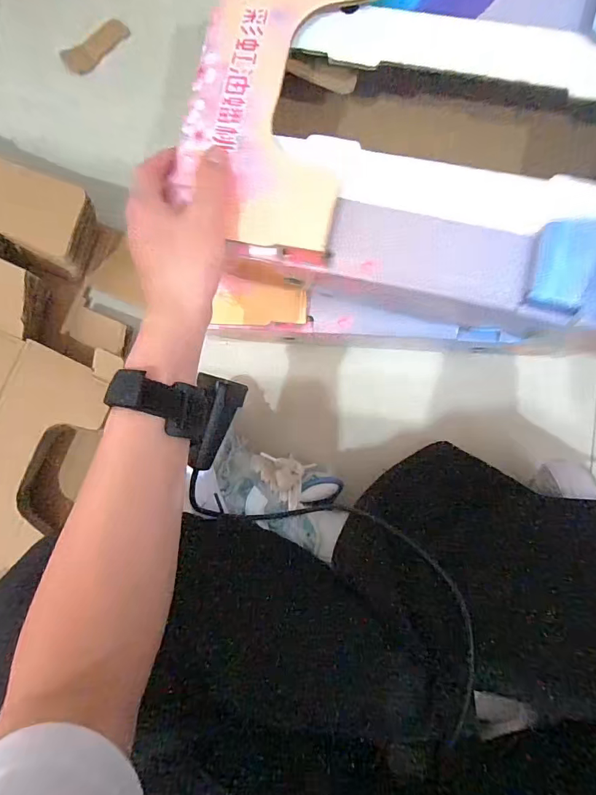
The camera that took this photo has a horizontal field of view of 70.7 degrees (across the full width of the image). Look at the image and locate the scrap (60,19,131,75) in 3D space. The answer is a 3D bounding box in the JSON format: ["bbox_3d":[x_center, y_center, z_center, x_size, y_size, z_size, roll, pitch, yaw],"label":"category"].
[{"bbox_3d":[-0.267,-0.463,0.556,0.095,0.007,0.039,-28,85,5],"label":"scrap"}]

